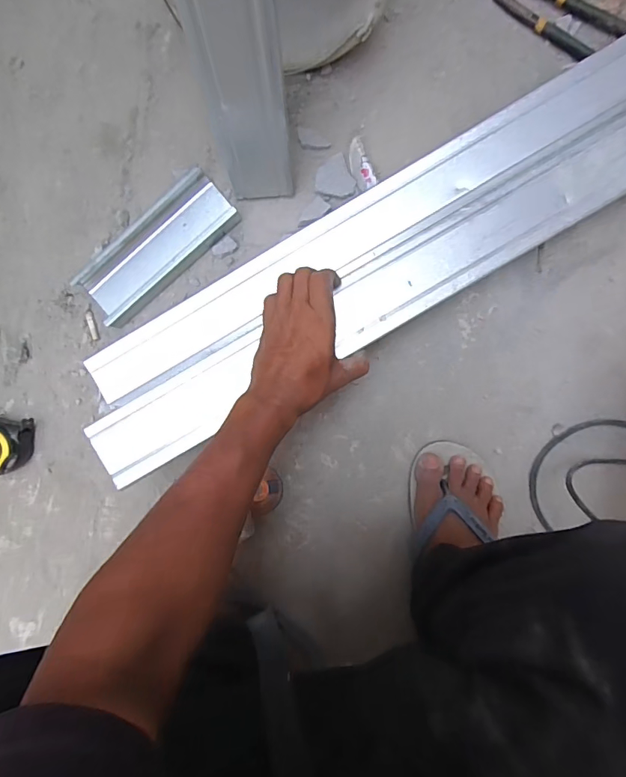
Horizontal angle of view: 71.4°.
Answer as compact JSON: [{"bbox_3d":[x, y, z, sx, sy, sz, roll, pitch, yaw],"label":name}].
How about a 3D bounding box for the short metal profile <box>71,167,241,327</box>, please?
[{"bbox_3d":[-0.200,-0.179,0.552,0.210,0.022,0.084,-40,90,4],"label":"short metal profile"}]

